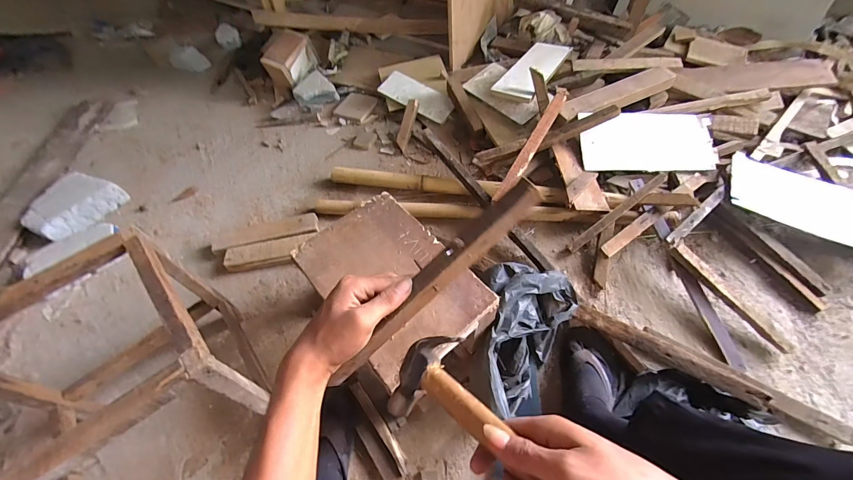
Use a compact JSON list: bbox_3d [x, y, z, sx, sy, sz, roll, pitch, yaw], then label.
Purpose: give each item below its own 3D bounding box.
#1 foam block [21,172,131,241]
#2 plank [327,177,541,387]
[{"bbox_3d":[-1.000,-0.093,1.032,0.167,0.069,0.200,19,60,16],"label":"foam block"},{"bbox_3d":[0.001,0.051,0.364,0.280,0.034,0.013,-44,32,11],"label":"plank"}]

